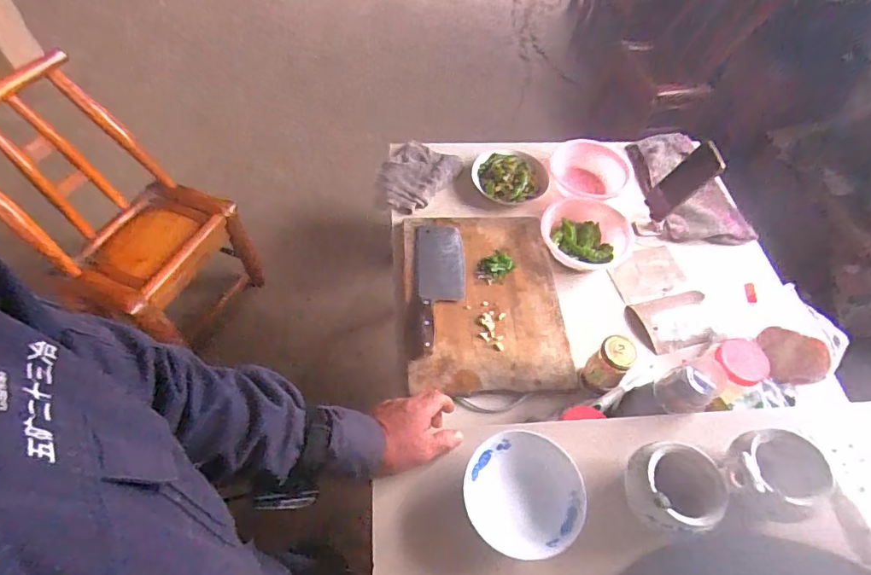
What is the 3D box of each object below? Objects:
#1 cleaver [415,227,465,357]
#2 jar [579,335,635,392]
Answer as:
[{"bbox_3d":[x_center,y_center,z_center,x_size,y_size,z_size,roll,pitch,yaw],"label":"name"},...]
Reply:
[{"bbox_3d":[0.011,-0.010,0.912,0.093,0.027,0.298,1,54,-2],"label":"cleaver"},{"bbox_3d":[0.283,0.126,0.782,0.055,0.107,0.059,-38,64,-26],"label":"jar"}]

